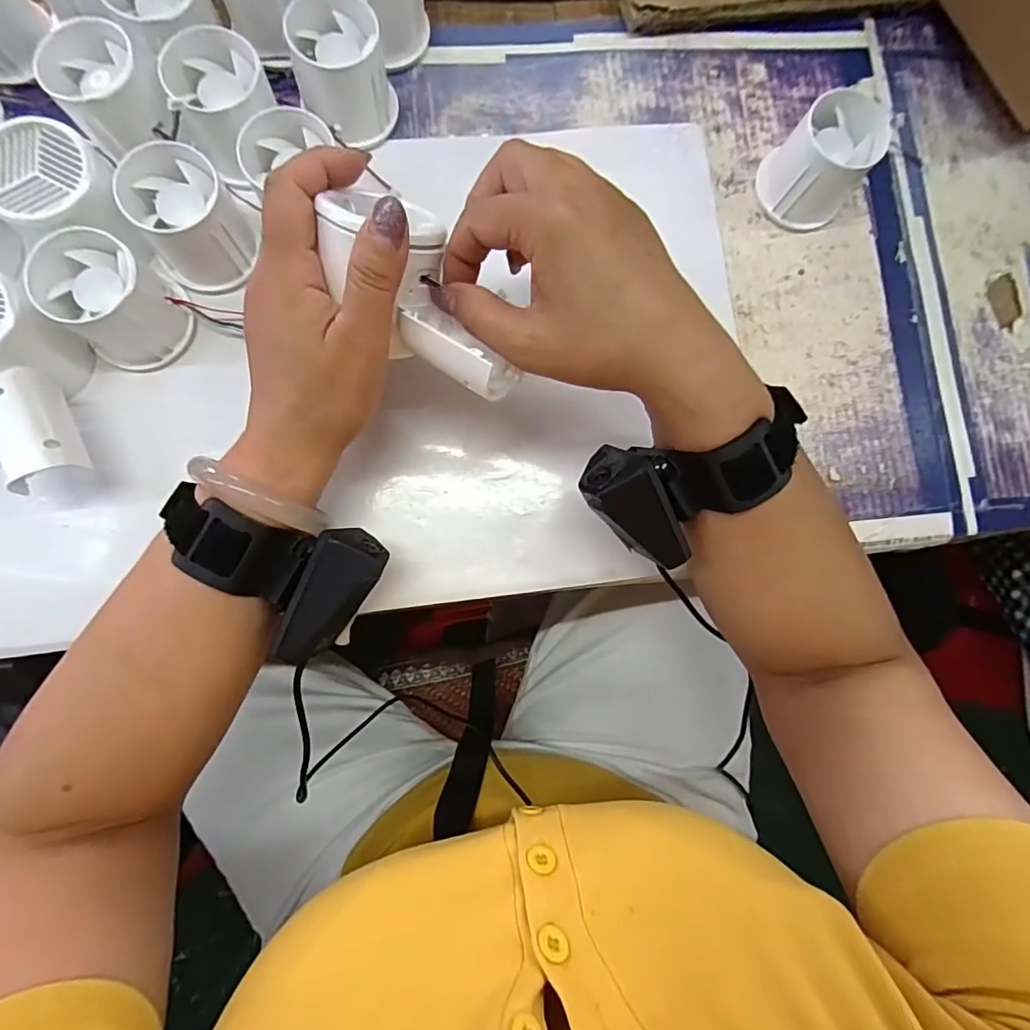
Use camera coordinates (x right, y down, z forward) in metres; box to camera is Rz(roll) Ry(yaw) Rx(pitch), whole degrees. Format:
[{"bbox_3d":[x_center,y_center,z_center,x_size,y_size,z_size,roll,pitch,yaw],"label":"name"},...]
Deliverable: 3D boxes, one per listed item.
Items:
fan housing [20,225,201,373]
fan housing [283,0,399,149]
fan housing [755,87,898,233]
[{"bbox_3d":[-0.216,-0.115,0.280,0.055,0.050,0.057,1,83,-5],"label":"fan housing"},{"bbox_3d":[-0.100,-0.259,0.305,0.051,0.047,0.059,-11,84,-6],"label":"fan housing"},{"bbox_3d":[0.188,-0.217,0.320,0.054,0.047,0.056,1,83,-5],"label":"fan housing"}]

